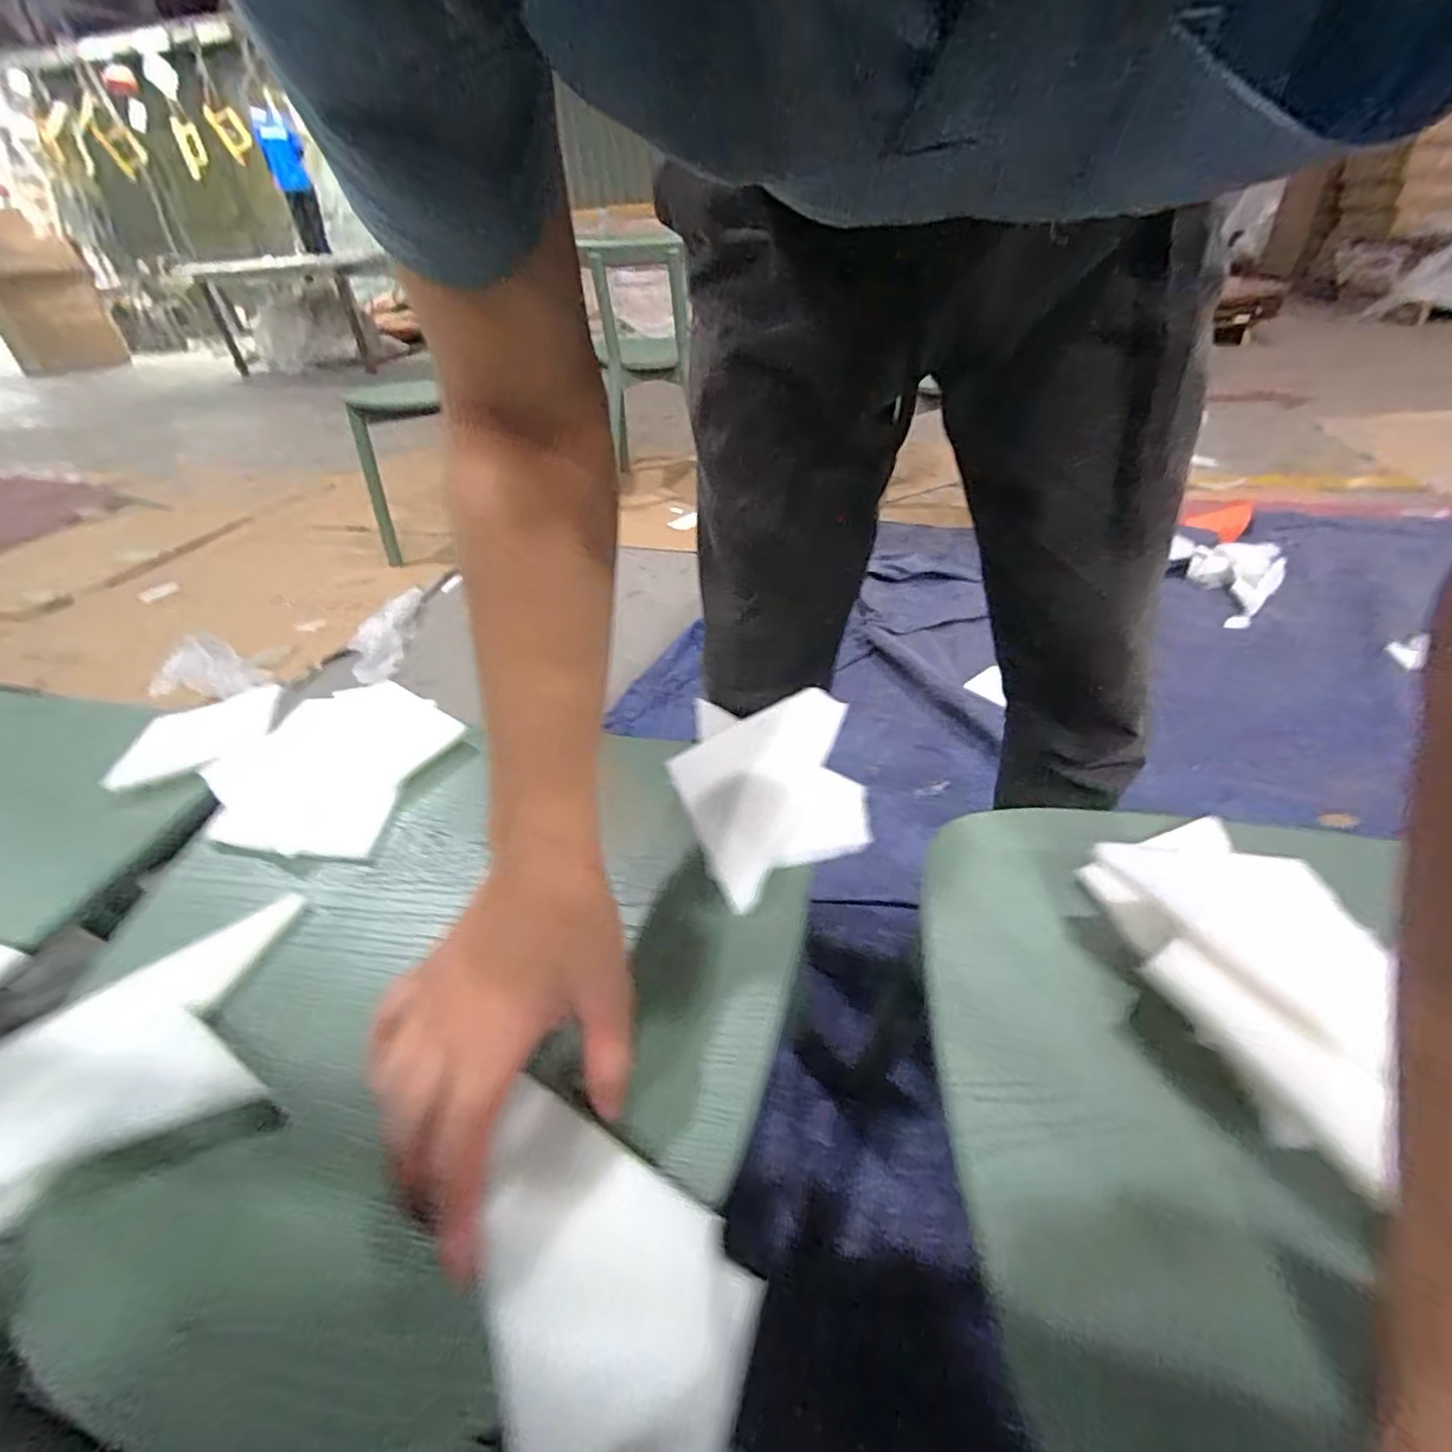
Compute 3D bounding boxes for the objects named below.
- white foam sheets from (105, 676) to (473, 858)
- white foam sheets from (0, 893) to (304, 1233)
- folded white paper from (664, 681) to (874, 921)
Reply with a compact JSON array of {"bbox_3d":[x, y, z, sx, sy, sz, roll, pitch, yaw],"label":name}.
[{"bbox_3d":[-0.350,0.019,0.516,0.238,0.034,0.163,10,41,17],"label":"white foam sheets"},{"bbox_3d":[-0.349,0.181,0.336,0.199,0.028,0.125,-21,41,-20],"label":"white foam sheets"},{"bbox_3d":[0.032,0.033,0.454,0.133,0.033,0.182,-16,40,-14],"label":"folded white paper"}]

